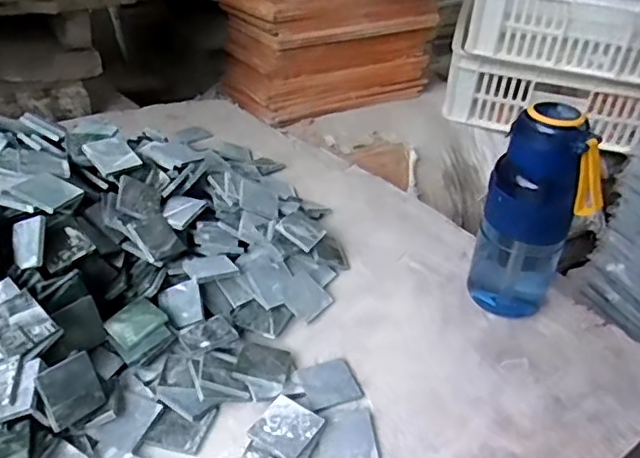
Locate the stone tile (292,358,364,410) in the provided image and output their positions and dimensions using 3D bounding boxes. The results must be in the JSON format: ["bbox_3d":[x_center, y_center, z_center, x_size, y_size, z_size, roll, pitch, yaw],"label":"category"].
[{"bbox_3d":[0.006,0.142,0.561,0.055,0.009,0.053,-10,37,-18],"label":"stone tile"}]

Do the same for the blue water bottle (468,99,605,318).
[{"bbox_3d":[0.213,-0.011,0.605,0.096,0.228,0.064,11,36,12],"label":"blue water bottle"}]

